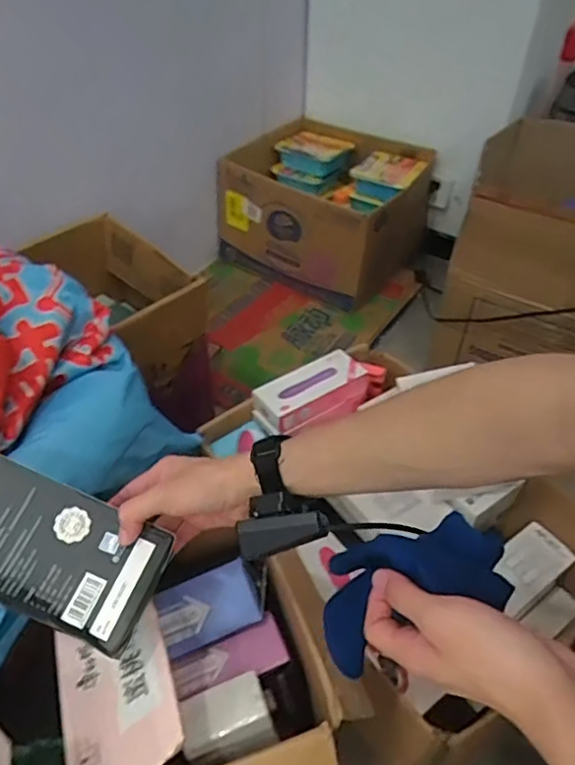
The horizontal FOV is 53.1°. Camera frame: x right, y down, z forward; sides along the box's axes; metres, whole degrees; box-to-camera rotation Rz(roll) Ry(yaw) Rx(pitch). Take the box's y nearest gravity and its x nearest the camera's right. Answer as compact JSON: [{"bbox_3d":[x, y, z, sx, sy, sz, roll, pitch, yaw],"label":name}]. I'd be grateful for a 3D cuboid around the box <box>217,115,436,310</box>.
[{"bbox_3d":[0.101,-0.462,1.458,0.481,0.230,0.412,29,51,24],"label":"box"}]

